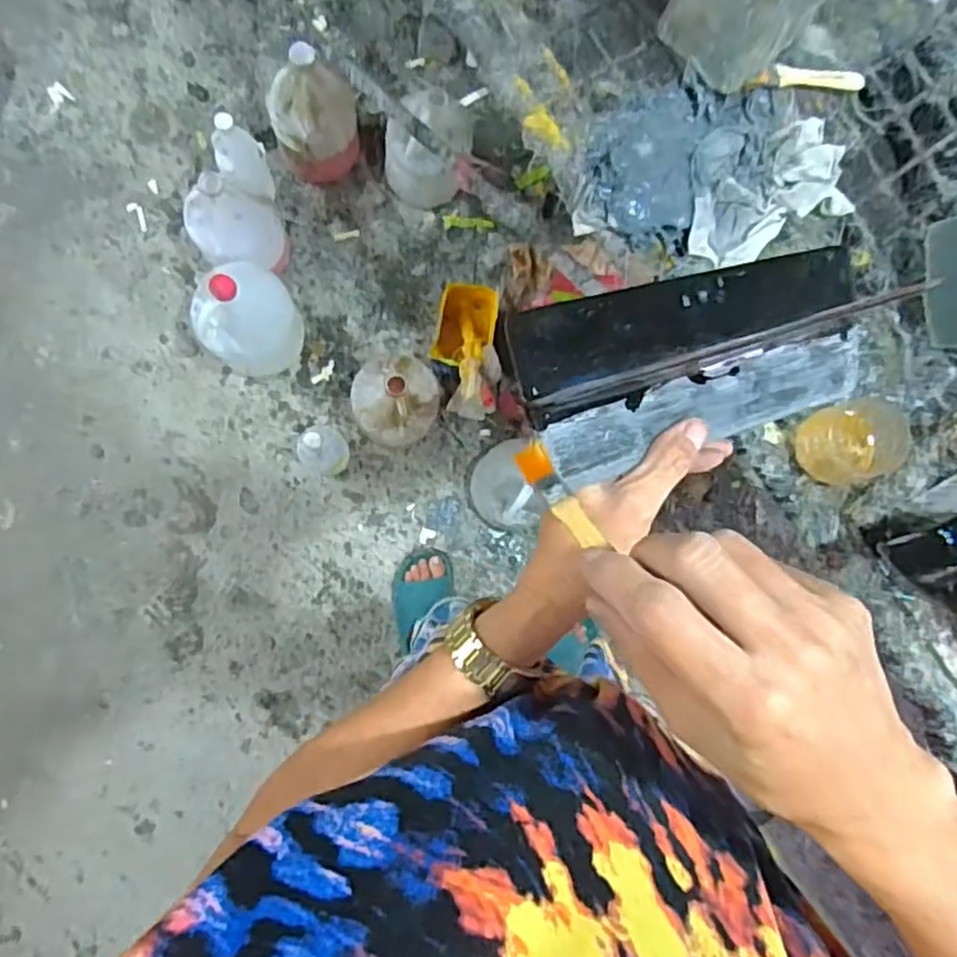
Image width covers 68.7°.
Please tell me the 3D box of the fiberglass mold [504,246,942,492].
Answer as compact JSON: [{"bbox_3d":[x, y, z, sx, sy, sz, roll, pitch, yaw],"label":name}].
[{"bbox_3d":[0.143,-0.072,0.388,0.267,0.016,0.088,-17,91,-23],"label":"fiberglass mold"}]

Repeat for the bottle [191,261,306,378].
[{"bbox_3d":[-0.408,-0.289,1.240,0.163,0.315,0.156,-14,90,-9],"label":"bottle"}]

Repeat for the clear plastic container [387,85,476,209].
[{"bbox_3d":[-0.091,-0.631,1.307,0.151,0.284,0.152,0,87,-7],"label":"clear plastic container"}]

